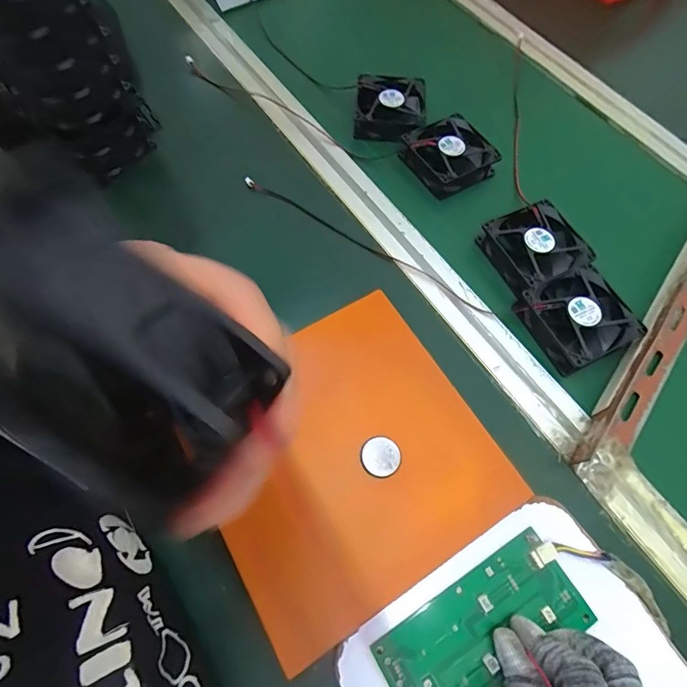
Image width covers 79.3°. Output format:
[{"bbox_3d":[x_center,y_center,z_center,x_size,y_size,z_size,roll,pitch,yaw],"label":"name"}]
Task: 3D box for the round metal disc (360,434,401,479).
[{"bbox_3d":[0.027,0.084,0.305,0.029,0.007,0.028,2,65,-3],"label":"round metal disc"}]

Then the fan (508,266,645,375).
[{"bbox_3d":[0.209,-0.022,0.371,0.083,0.023,0.078,-24,69,-14],"label":"fan"}]

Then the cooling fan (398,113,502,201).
[{"bbox_3d":[0.113,-0.204,0.450,0.088,0.029,0.078,-26,69,-15],"label":"cooling fan"}]

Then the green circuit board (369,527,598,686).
[{"bbox_3d":[0.090,0.185,0.265,0.133,0.006,0.064,-32,69,-13],"label":"green circuit board"}]

